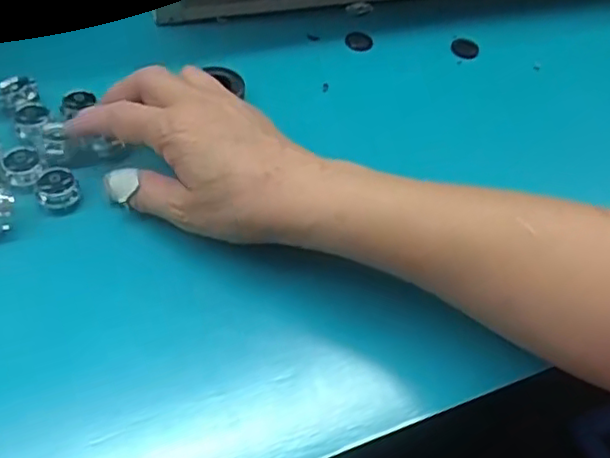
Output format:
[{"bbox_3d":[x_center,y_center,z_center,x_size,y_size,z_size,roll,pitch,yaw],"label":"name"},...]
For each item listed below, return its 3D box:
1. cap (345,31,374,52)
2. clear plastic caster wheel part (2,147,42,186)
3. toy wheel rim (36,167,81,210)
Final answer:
[{"bbox_3d":[0.043,-0.147,0.493,0.022,0.004,0.020,4,53,-6],"label":"cap"},{"bbox_3d":[-0.162,-0.036,0.360,0.019,0.009,0.021,-10,56,-16],"label":"clear plastic caster wheel part"},{"bbox_3d":[-0.137,-0.021,0.351,0.022,0.016,0.019,-11,56,-17],"label":"toy wheel rim"}]

